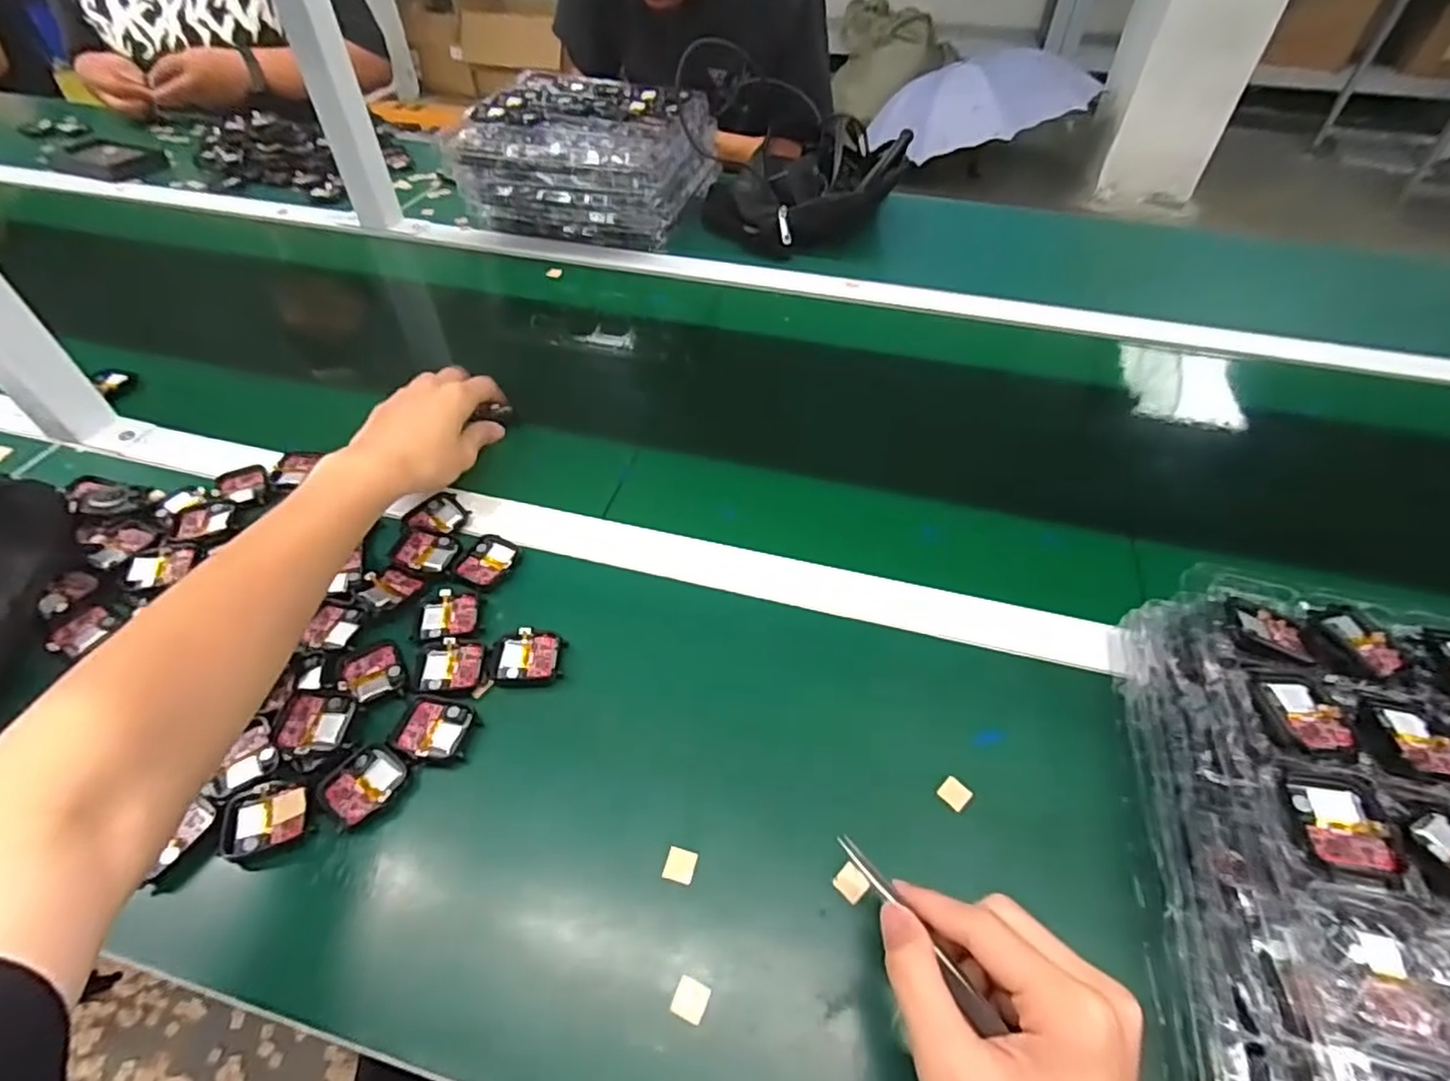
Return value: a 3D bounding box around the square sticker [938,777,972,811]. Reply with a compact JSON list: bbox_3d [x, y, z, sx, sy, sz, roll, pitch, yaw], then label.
[{"bbox_3d":[0.133,0.146,0.383,0.015,0.004,0.016,-35,58,-26],"label":"square sticker"}]

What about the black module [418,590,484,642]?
[{"bbox_3d":[-0.188,0.051,0.455,0.041,0.005,0.039,-11,50,-9],"label":"black module"}]

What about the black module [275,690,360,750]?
[{"bbox_3d":[-0.244,0.108,0.397,0.042,0.010,0.035,1,49,1],"label":"black module"}]

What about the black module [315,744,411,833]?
[{"bbox_3d":[-0.207,0.140,0.380,0.037,0.006,0.045,33,57,25],"label":"black module"}]

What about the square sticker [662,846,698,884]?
[{"bbox_3d":[-0.024,0.176,0.359,0.016,0.004,0.017,12,51,10],"label":"square sticker"}]

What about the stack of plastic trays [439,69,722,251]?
[{"bbox_3d":[-0.174,-0.504,0.876,0.282,0.121,0.283,8,48,7],"label":"stack of plastic trays"}]

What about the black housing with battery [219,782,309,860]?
[{"bbox_3d":[-0.255,0.154,0.370,0.043,0.006,0.037,-13,51,-11],"label":"black housing with battery"}]

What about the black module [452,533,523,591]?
[{"bbox_3d":[-0.174,0.014,0.486,0.038,0.004,0.047,17,52,14],"label":"black module"}]

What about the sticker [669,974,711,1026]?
[{"bbox_3d":[-0.016,0.222,0.320,0.016,0.004,0.016,18,55,12],"label":"sticker"}]

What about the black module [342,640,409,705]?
[{"bbox_3d":[-0.225,0.083,0.426,0.033,0.007,0.044,-28,55,-22],"label":"black module"}]

